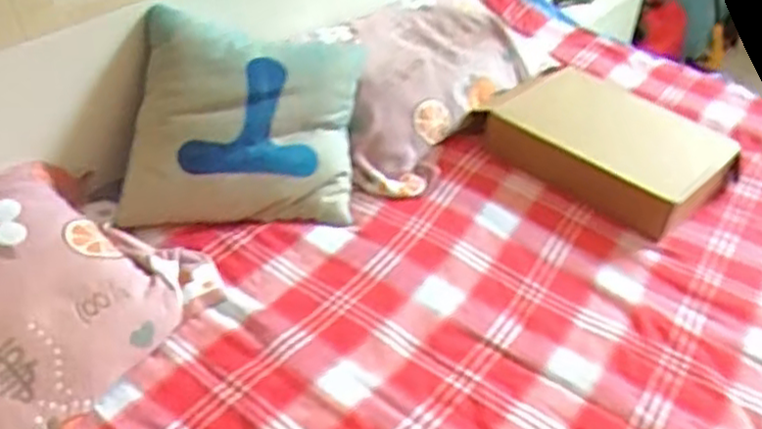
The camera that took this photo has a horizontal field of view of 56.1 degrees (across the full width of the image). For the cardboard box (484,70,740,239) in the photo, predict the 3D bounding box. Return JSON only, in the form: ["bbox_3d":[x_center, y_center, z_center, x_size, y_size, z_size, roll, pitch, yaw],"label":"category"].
[{"bbox_3d":[0.394,-0.134,1.299,0.257,0.083,0.411,-31,51,-33],"label":"cardboard box"}]

